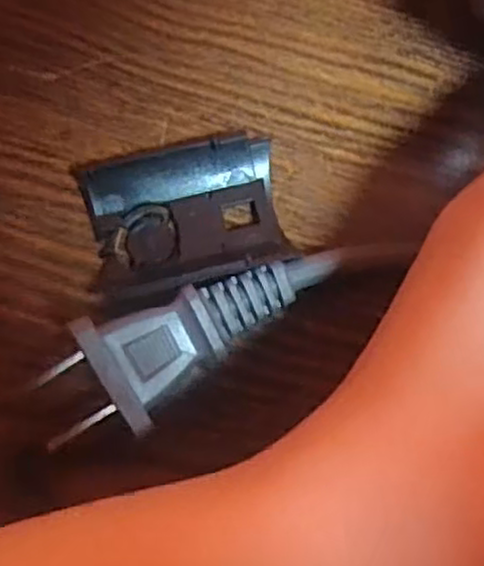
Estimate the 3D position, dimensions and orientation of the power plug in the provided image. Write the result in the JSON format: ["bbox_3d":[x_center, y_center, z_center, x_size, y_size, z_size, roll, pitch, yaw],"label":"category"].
[{"bbox_3d":[-0.009,0.013,0.155,0.067,0.024,0.022,-20,81,-5],"label":"power plug"}]

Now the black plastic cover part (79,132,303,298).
[{"bbox_3d":[-0.012,-0.016,0.167,0.041,0.011,0.033,-12,81,-3],"label":"black plastic cover part"}]

